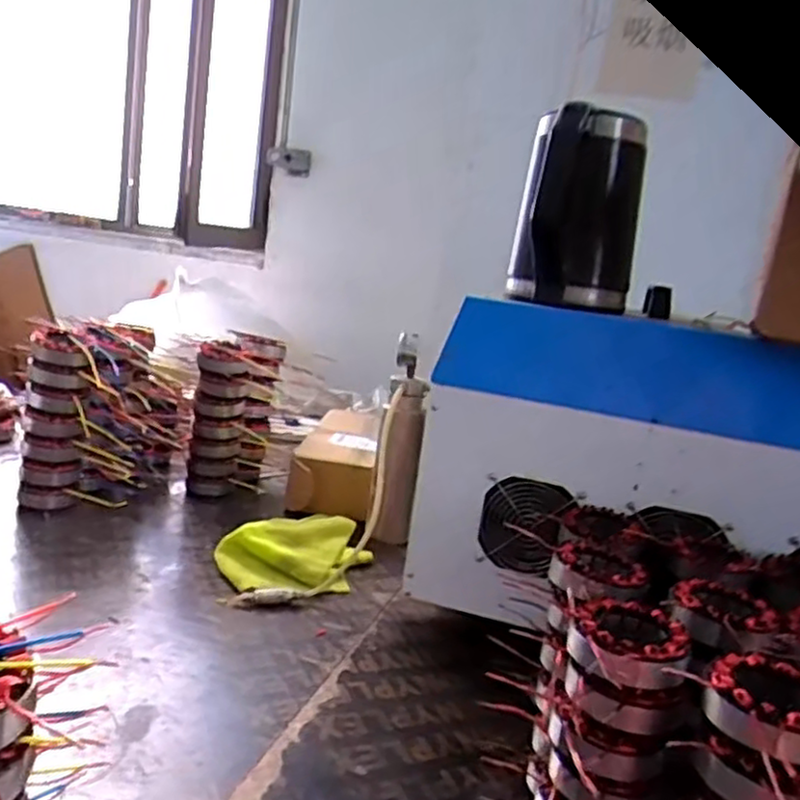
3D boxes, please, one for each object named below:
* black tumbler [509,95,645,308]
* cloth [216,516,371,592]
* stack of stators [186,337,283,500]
[{"bbox_3d":[0.216,-0.225,0.851,0.145,0.221,0.160,10,13,9],"label":"black tumbler"},{"bbox_3d":[-0.147,0.216,1.044,0.226,0.046,0.179,2,14,-25],"label":"cloth"},{"bbox_3d":[-0.285,0.024,1.275,0.130,0.251,0.162,7,13,-5],"label":"stack of stators"}]

